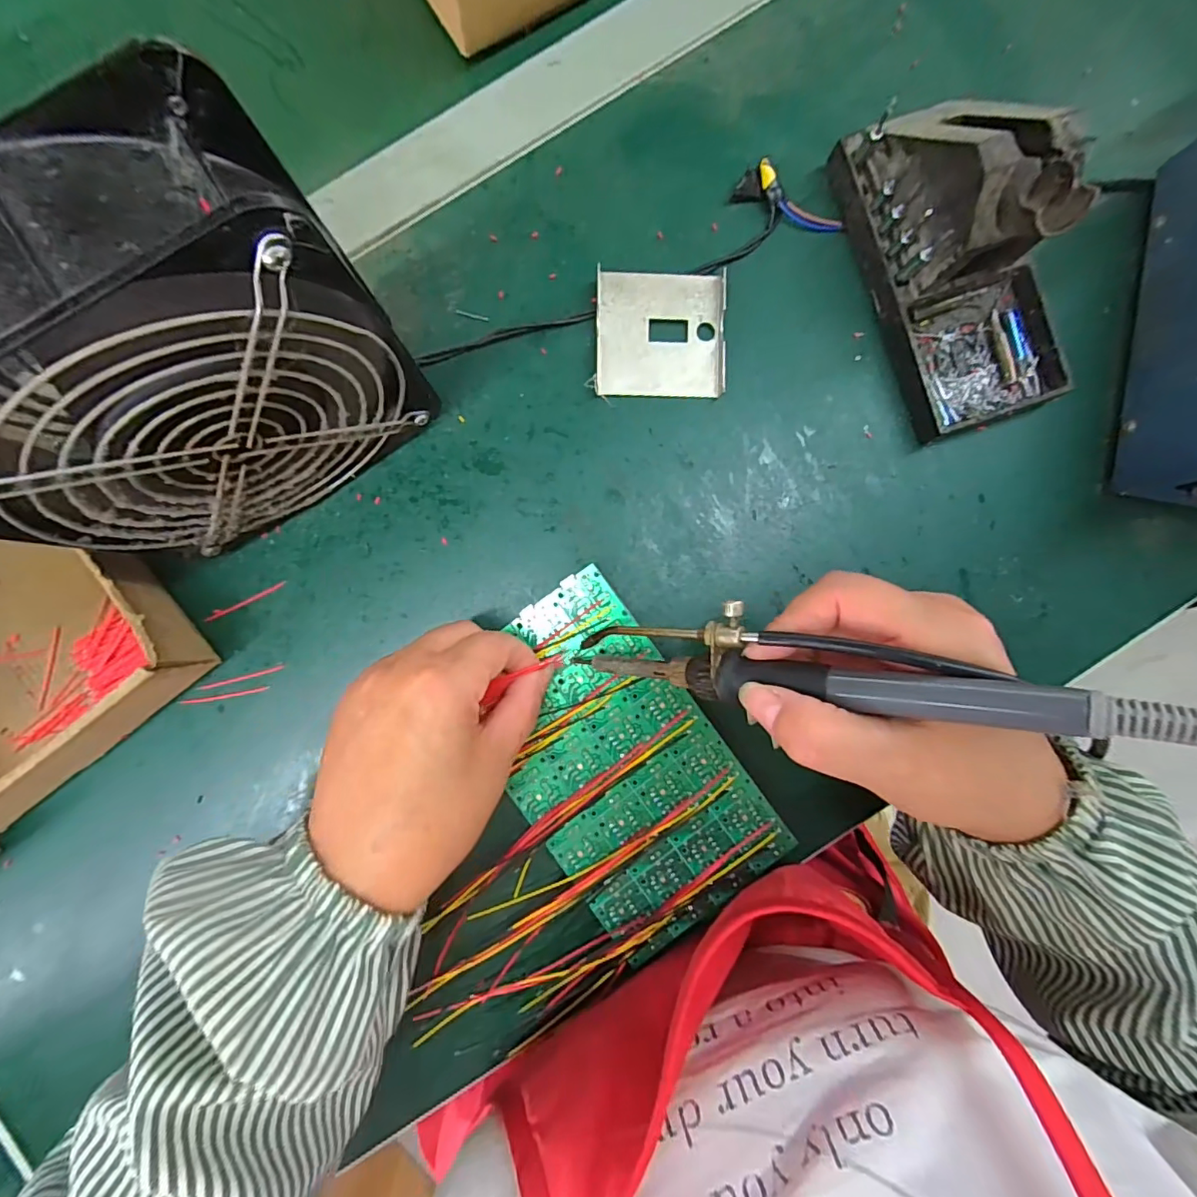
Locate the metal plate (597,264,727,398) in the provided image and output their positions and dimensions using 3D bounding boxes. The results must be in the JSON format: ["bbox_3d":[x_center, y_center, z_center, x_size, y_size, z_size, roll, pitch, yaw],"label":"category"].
[{"bbox_3d":[0.034,-0.142,0.280,0.069,0.009,0.064,0,86,0],"label":"metal plate"}]

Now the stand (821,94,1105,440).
[{"bbox_3d":[0.188,-0.174,0.253,0.078,0.071,0.158,-19,86,-1],"label":"stand"}]

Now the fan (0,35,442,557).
[{"bbox_3d":[-0.150,-0.078,0.204,0.144,0.154,0.055,-32,86,-2],"label":"fan"}]

